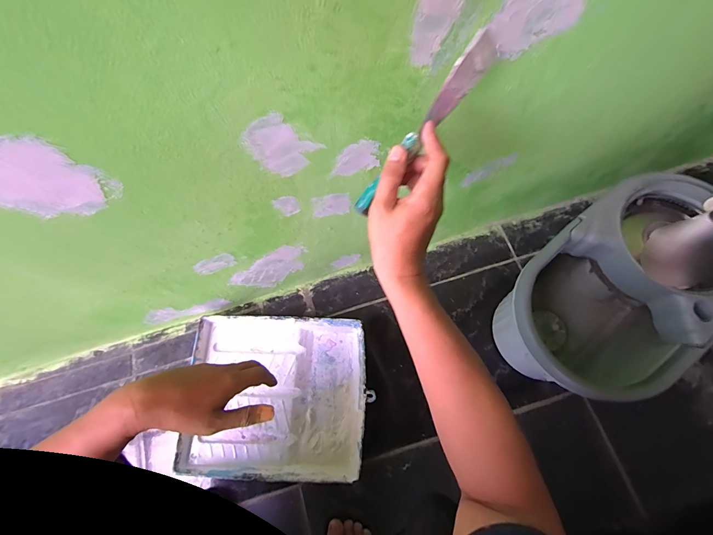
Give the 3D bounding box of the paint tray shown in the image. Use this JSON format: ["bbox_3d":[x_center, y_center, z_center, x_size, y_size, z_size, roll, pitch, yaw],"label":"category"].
[{"bbox_3d":[-0.155,0.250,0.668,0.337,0.062,0.286,1,71,2],"label":"paint tray"}]

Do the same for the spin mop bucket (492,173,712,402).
[{"bbox_3d":[0.455,0.049,0.632,0.419,0.221,0.253,-37,74,-10],"label":"spin mop bucket"}]

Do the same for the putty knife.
[{"bbox_3d":[0.069,-0.141,0.345,0.015,0.054,0.210,42,103,14],"label":"putty knife"}]

